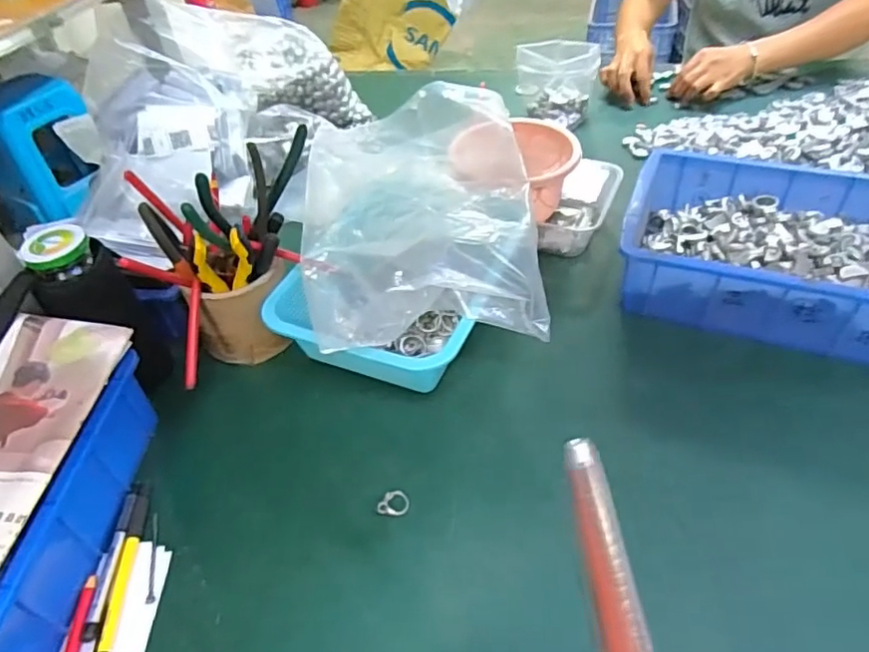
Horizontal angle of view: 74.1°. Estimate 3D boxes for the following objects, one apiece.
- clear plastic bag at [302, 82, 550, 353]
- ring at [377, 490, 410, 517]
[{"bbox_3d":[-0.021,-0.118,0.563,0.214,0.085,0.310,-7,44,0],"label":"clear plastic bag"},{"bbox_3d":[-0.032,0.140,0.456,0.024,0.004,0.021,4,45,11],"label":"ring"}]

